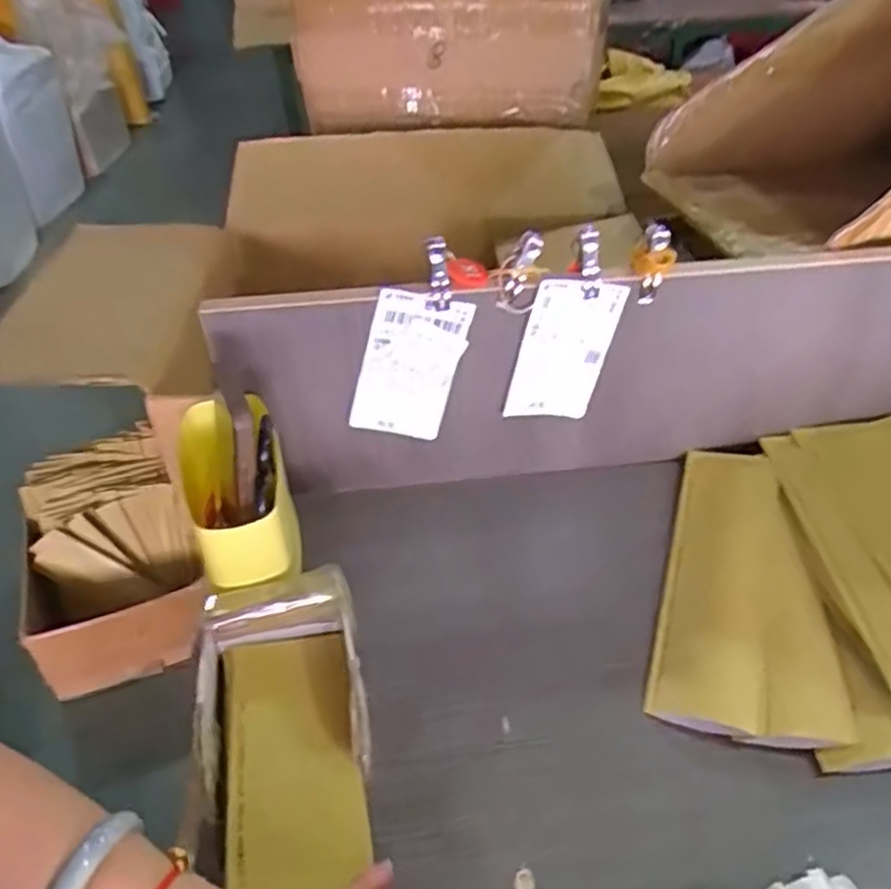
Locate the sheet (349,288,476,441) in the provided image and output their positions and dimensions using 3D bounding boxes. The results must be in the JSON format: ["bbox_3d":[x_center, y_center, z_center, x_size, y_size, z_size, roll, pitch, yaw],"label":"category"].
[{"bbox_3d":[-0.029,-0.061,0.590,0.078,0.129,0.005,8,35,-16],"label":"sheet"}]

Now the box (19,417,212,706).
[{"bbox_3d":[-0.591,0.206,1.282,0.288,0.220,0.415,-19,44,-17],"label":"box"}]

